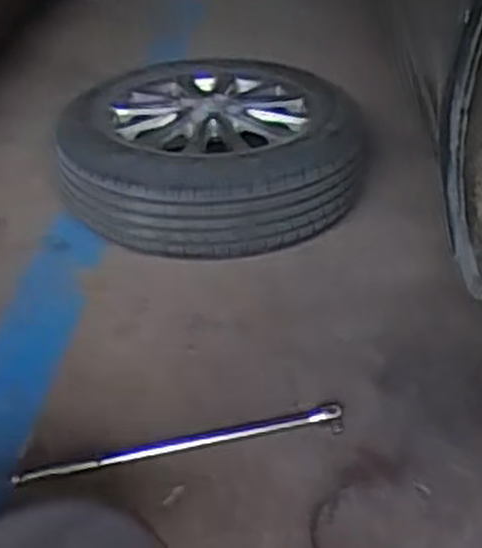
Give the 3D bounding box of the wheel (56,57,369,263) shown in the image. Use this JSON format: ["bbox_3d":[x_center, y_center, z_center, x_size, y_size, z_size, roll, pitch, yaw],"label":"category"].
[{"bbox_3d":[-0.062,-0.247,1.566,0.541,0.203,0.557,-1,34,1],"label":"wheel"}]

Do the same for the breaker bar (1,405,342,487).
[{"bbox_3d":[-0.078,0.221,1.043,0.428,0.029,0.041,-8,34,-9],"label":"breaker bar"}]

